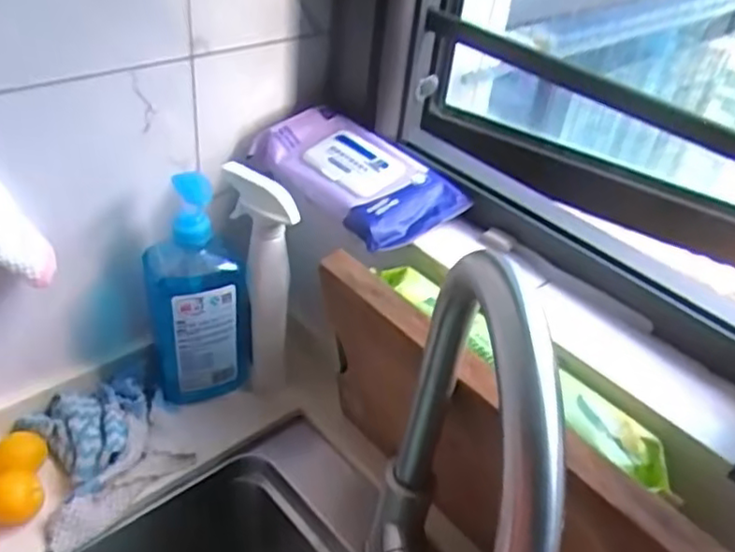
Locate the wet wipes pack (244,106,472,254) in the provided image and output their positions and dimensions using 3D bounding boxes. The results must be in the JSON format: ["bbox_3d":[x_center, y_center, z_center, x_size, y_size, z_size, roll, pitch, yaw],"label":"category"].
[{"bbox_3d":[-0.015,-0.104,0.681,0.102,0.053,0.210,-26,47,-35],"label":"wet wipes pack"}]

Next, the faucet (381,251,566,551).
[{"bbox_3d":[0.053,0.157,0.405,0.047,0.322,0.248,3,37,-3],"label":"faucet"}]

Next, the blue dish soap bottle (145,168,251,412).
[{"bbox_3d":[-0.175,0.016,0.694,0.097,0.266,0.064,-8,39,-17],"label":"blue dish soap bottle"}]

